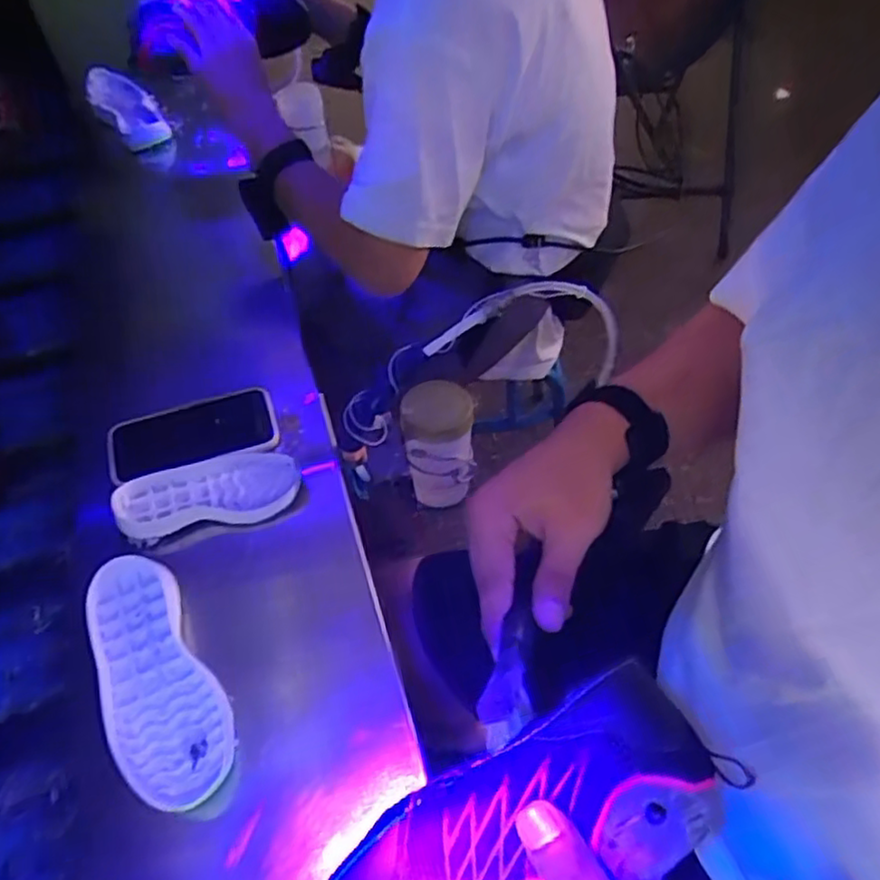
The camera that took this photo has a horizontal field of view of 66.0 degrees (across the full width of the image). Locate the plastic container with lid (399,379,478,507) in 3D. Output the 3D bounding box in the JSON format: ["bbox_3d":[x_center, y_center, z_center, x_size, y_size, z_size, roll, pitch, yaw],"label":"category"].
[{"bbox_3d":[0.000,0.005,0.744,0.076,0.136,0.073,-10,52,-4],"label":"plastic container with lid"}]

